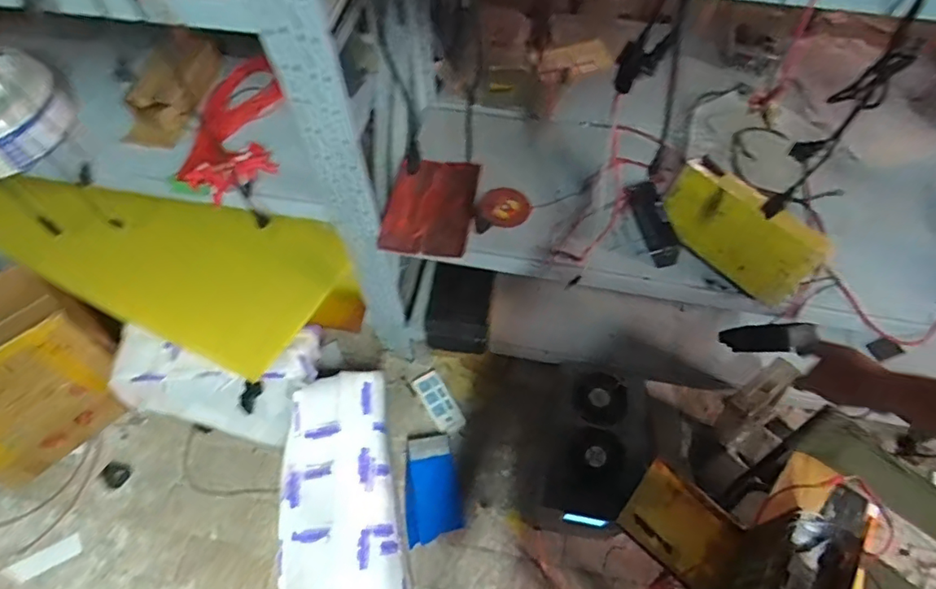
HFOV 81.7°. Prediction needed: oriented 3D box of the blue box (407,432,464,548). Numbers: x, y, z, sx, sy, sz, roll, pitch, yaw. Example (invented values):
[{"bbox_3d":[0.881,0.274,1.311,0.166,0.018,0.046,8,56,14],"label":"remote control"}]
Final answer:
[{"bbox_3d":[-0.093,0.494,1.411,0.142,0.091,0.274,-6,60,-4],"label":"blue box"}]

